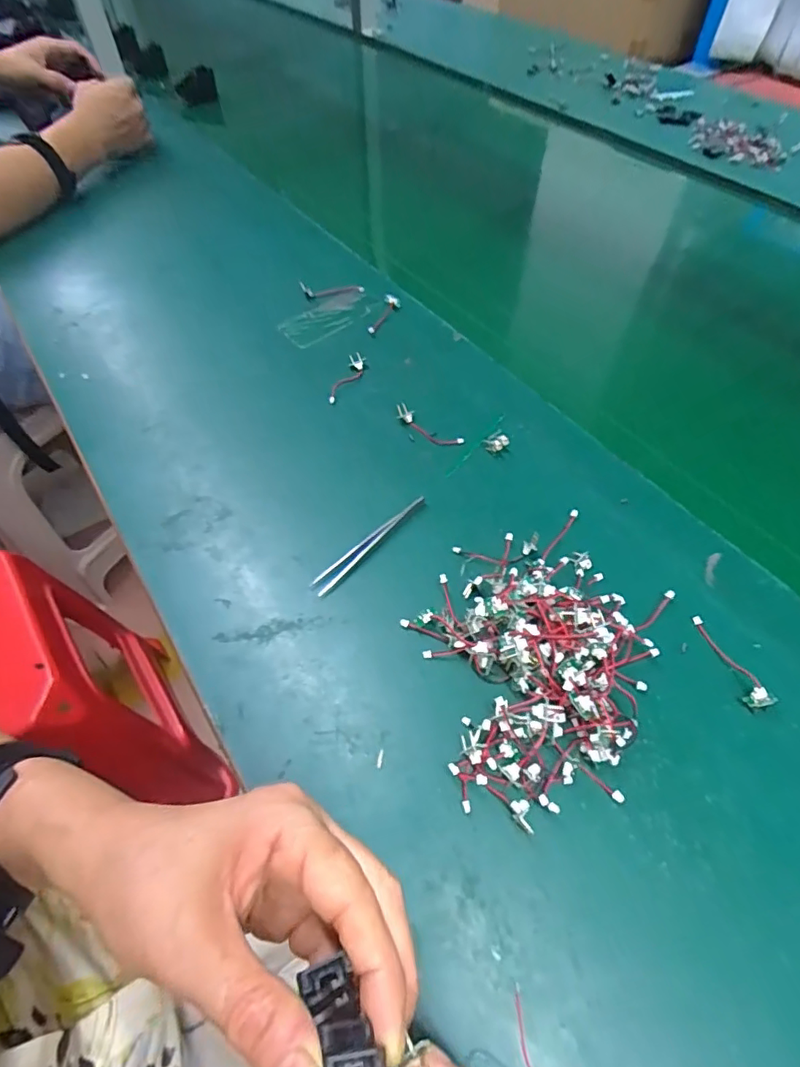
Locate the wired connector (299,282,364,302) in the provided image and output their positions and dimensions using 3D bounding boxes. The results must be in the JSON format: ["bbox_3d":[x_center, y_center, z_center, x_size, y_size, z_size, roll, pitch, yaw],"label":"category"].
[{"bbox_3d":[-0.067,-0.244,0.539,0.063,0.012,0.016,-11,55,-6],"label":"wired connector"}]

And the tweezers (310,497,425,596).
[{"bbox_3d":[-0.021,0.005,0.376,0.012,0.008,0.103,38,63,25],"label":"tweezers"}]

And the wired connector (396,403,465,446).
[{"bbox_3d":[0.021,-0.087,0.433,0.064,0.005,0.016,35,62,23],"label":"wired connector"}]

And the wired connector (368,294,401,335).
[{"bbox_3d":[-0.017,-0.212,0.517,0.013,0.011,0.060,17,56,13],"label":"wired connector"}]

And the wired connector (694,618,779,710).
[{"bbox_3d":[0.199,0.076,0.324,0.012,0.012,0.061,-13,55,-8],"label":"wired connector"}]

